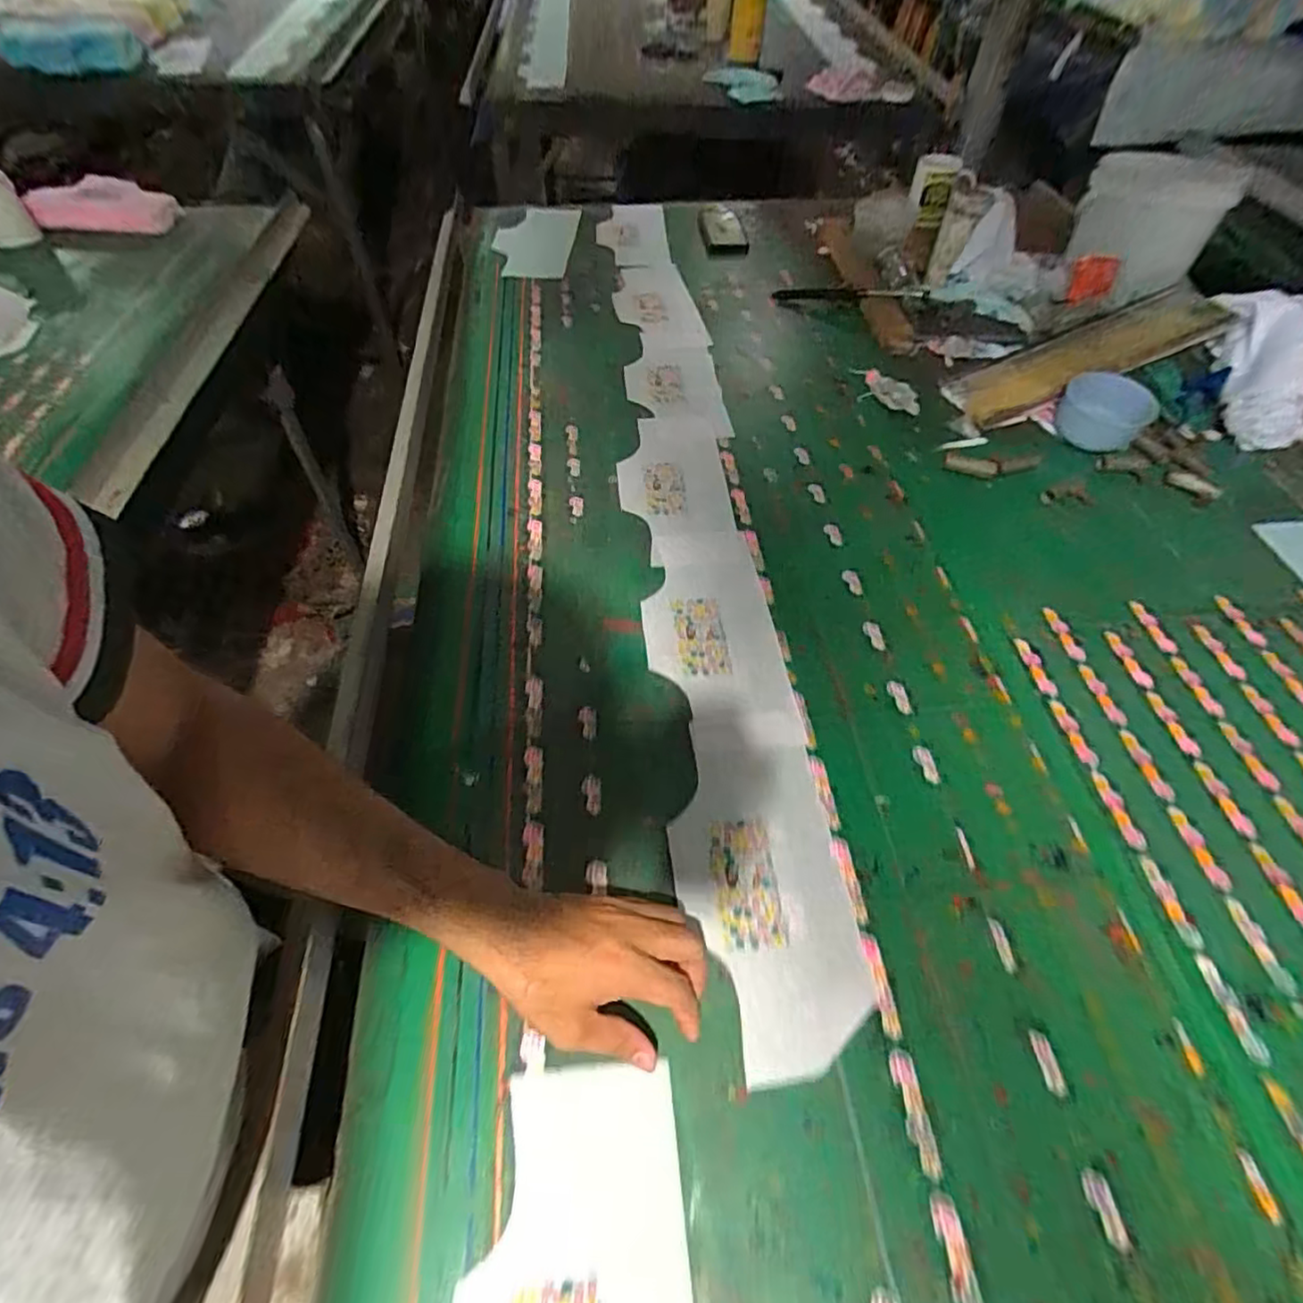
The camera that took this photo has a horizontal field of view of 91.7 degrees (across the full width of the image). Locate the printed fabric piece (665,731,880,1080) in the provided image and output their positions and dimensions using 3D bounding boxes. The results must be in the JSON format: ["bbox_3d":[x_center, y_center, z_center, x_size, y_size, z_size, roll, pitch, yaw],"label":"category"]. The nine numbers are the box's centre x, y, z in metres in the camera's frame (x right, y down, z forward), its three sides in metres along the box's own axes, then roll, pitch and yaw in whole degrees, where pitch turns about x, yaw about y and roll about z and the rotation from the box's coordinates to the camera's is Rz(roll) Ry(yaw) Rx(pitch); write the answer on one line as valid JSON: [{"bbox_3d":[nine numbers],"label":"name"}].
[{"bbox_3d":[0.085,0.176,0.504,0.128,0.010,0.267,-3,54,-5],"label":"printed fabric piece"}]

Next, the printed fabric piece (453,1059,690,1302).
[{"bbox_3d":[-0.048,0.362,0.372,0.135,0.009,0.190,-5,54,-3],"label":"printed fabric piece"}]

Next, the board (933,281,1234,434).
[{"bbox_3d":[0.613,-0.428,0.907,0.378,0.031,0.128,-25,59,-5],"label":"board"}]

